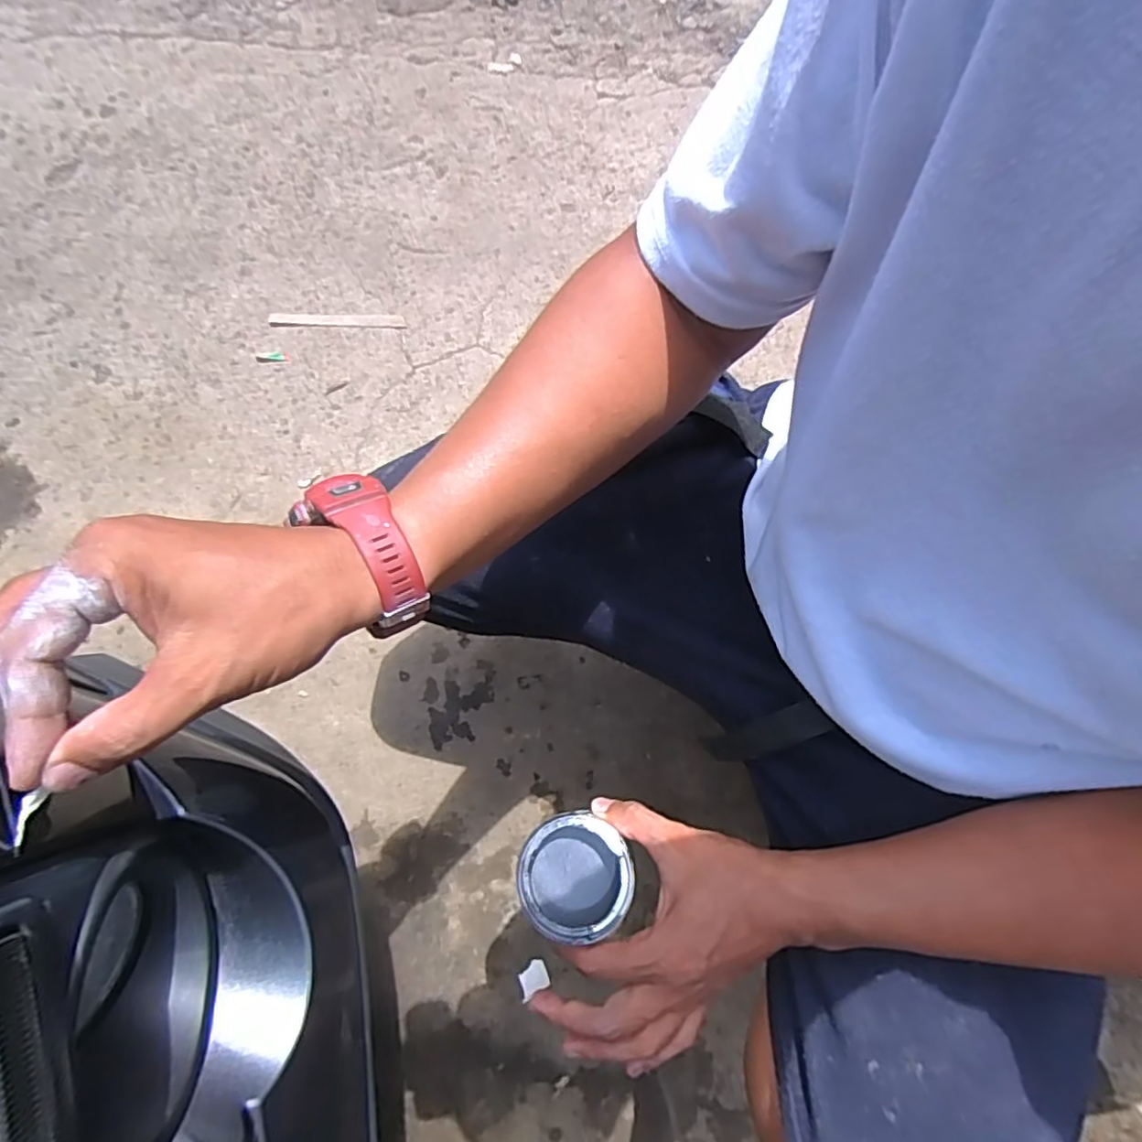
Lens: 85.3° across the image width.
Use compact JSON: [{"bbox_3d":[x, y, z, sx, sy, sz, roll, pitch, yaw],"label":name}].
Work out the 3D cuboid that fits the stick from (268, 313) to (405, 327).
[{"bbox_3d":[-0.348,-0.374,0.924,0.197,0.005,0.020,0,74,-2],"label":"stick"}]

